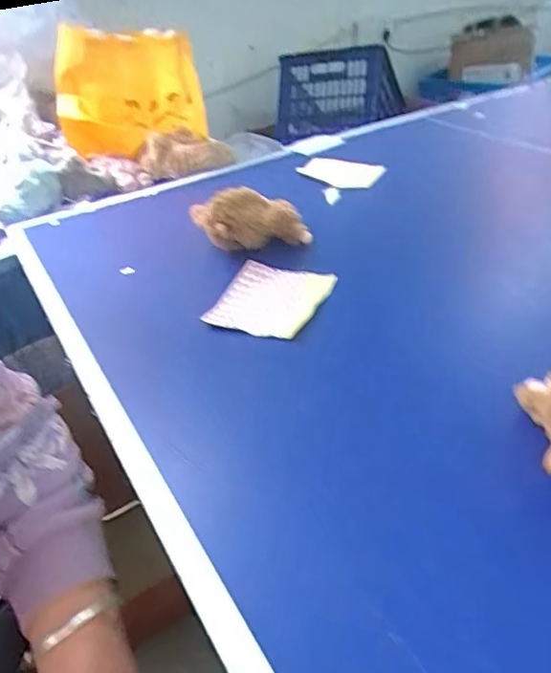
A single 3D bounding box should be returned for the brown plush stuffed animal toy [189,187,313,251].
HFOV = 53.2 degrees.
[{"bbox_3d":[-0.028,-0.134,0.626,0.137,0.065,0.074,6,35,-5],"label":"brown plush stuffed animal toy"}]

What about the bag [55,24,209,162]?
[{"bbox_3d":[-0.239,-0.393,0.879,0.230,0.179,0.105,-9,35,-3],"label":"bag"}]

